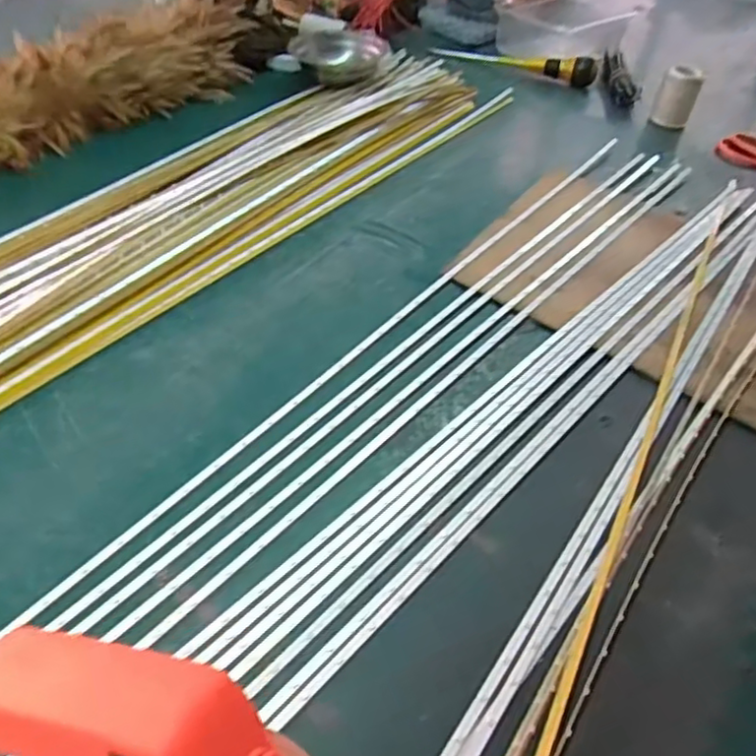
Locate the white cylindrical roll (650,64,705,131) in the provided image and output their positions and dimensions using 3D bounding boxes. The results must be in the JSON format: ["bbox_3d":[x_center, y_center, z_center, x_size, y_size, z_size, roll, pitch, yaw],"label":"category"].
[{"bbox_3d":[0.373,-0.352,0.825,0.047,0.061,0.035,20,48,13],"label":"white cylindrical roll"}]

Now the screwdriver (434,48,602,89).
[{"bbox_3d":[0.188,-0.430,0.900,0.222,0.033,0.031,9,47,3],"label":"screwdriver"}]

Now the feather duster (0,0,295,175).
[{"bbox_3d":[-0.371,-0.292,0.686,0.116,0.078,0.704,32,52,22],"label":"feather duster"}]

